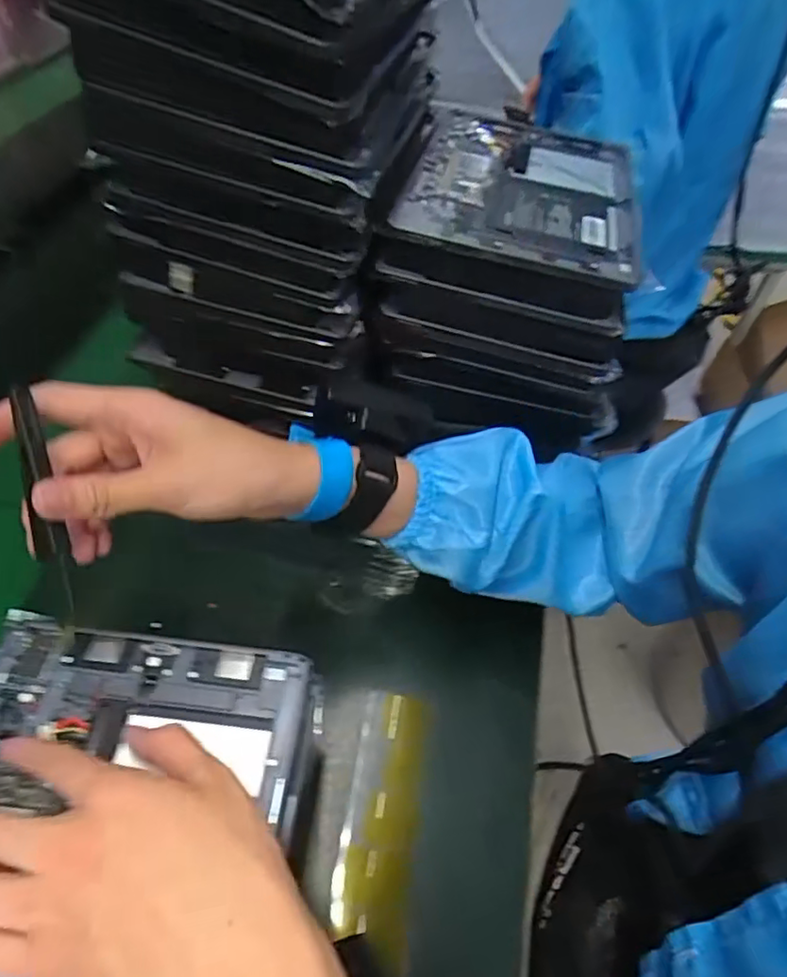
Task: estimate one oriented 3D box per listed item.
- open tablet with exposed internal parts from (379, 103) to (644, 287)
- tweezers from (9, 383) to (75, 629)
[{"bbox_3d":[0.102,-0.242,0.461,0.172,0.008,0.263,13,50,1],"label":"open tablet with exposed internal parts"},{"bbox_3d":[-0.159,0.008,0.266,0.010,0.011,0.108,-14,84,-14],"label":"tweezers"}]

